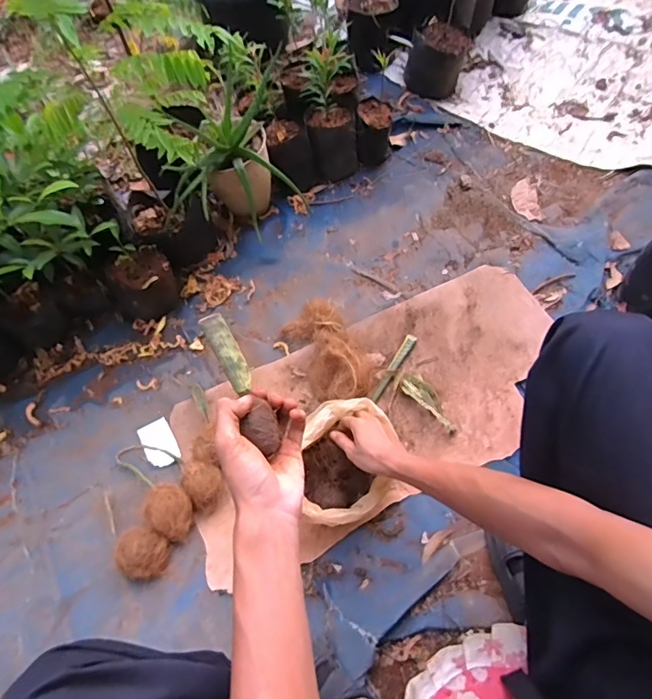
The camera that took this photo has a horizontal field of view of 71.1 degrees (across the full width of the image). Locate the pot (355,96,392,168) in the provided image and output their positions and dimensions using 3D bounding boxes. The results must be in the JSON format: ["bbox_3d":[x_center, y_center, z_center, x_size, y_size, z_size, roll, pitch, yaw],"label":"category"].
[{"bbox_3d":[0.124,-0.550,1.175,0.090,0.143,0.090,-2,64,5],"label":"pot"}]

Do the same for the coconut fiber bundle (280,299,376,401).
[{"bbox_3d":[0.004,0.004,0.940,0.130,0.087,0.238,-29,64,-8],"label":"coconut fiber bundle"}]

